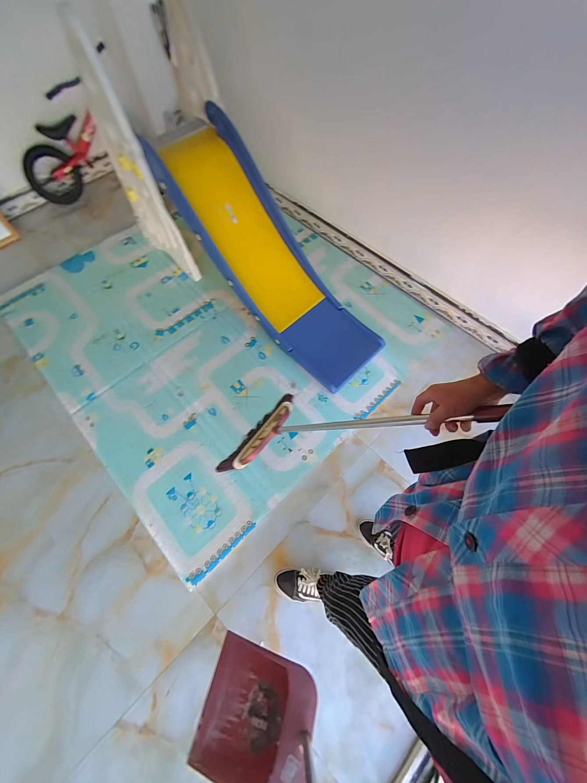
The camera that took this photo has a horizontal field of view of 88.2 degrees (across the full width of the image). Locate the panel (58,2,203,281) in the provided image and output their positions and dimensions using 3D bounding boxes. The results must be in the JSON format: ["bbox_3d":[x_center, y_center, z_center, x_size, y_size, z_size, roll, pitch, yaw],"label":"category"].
[{"bbox_3d":[-0.670,-0.914,1.288,0.059,0.850,0.453,-42,68,-15],"label":"panel"}]

